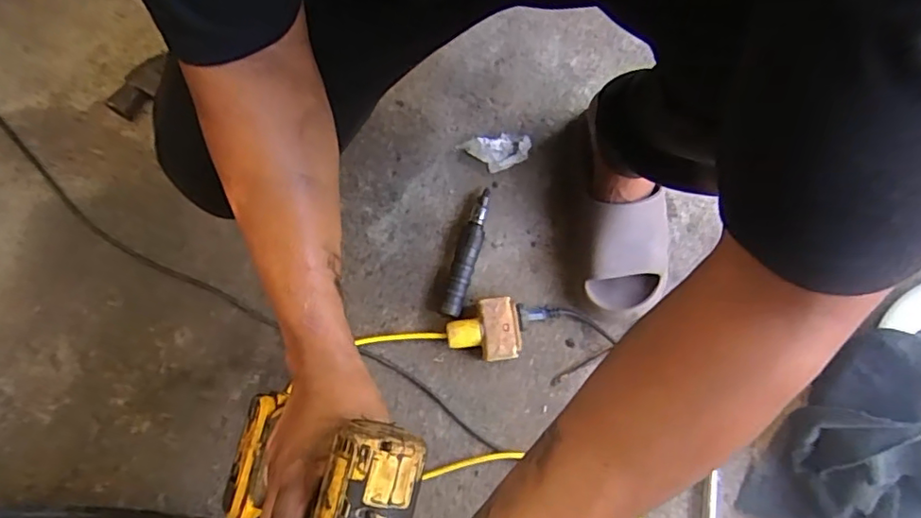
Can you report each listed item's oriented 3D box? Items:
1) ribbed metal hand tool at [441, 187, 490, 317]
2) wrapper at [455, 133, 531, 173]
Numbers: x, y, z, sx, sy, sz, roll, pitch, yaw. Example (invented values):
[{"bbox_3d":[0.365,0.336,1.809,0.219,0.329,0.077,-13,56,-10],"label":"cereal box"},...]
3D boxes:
[{"bbox_3d":[0.009,-0.008,0.742,0.030,0.029,0.166,17,77,5],"label":"ribbed metal hand tool"},{"bbox_3d":[0.047,-0.144,0.775,0.095,0.020,0.048,-12,79,-4],"label":"wrapper"}]

